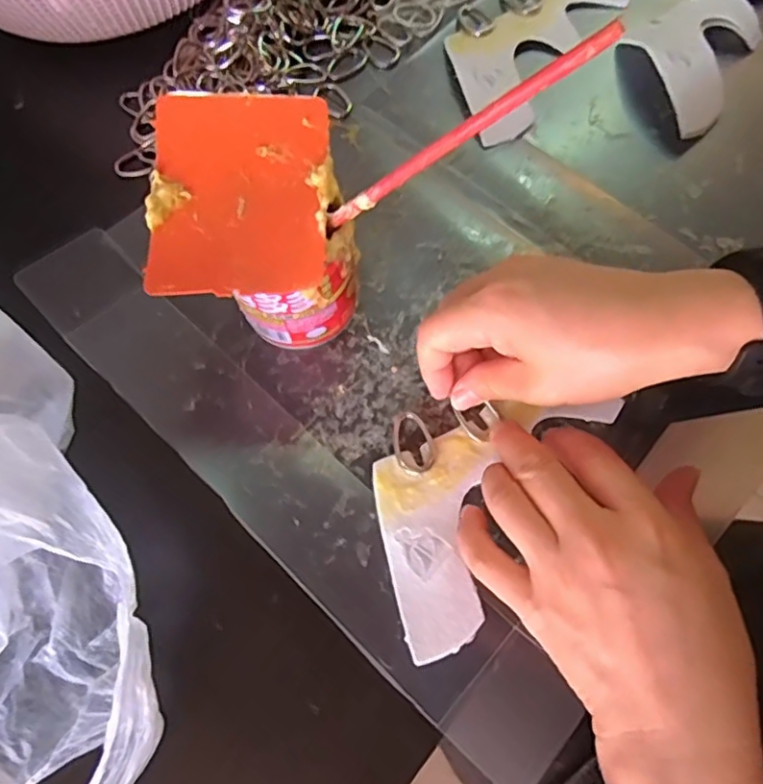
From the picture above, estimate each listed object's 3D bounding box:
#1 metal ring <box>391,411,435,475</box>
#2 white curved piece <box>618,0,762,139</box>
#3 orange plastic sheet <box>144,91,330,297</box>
[{"bbox_3d":[0.015,0.026,0.308,0.020,0.005,0.033,-14,71,-2],"label":"metal ring"},{"bbox_3d":[0.217,-0.245,0.378,0.065,0.020,0.202,35,76,13],"label":"white curved piece"},{"bbox_3d":[-0.065,-0.090,0.275,0.076,0.010,0.098,0,75,0],"label":"orange plastic sheet"}]

